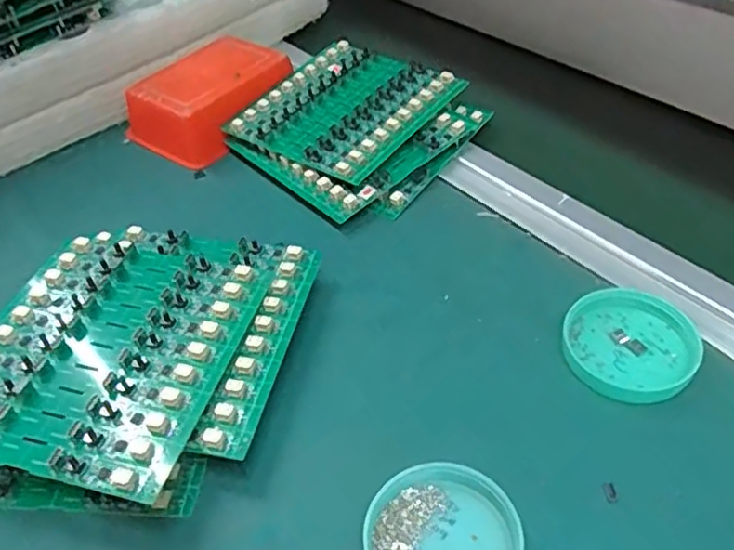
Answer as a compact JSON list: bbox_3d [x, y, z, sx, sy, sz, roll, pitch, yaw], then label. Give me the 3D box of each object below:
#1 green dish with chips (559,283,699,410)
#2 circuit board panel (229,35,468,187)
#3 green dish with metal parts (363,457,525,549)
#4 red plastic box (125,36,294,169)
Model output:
[{"bbox_3d":[0.137,0.036,0.338,0.062,0.015,0.064,-3,46,3],"label":"green dish with chips"},{"bbox_3d":[-0.014,-0.130,0.492,0.127,0.015,0.139,29,59,30],"label":"circuit board panel"},{"bbox_3d":[0.033,0.111,0.272,0.065,0.016,0.061,-3,46,3],"label":"green dish with metal parts"},{"bbox_3d":[-0.126,-0.144,0.520,0.086,0.048,0.126,27,54,28],"label":"red plastic box"}]

